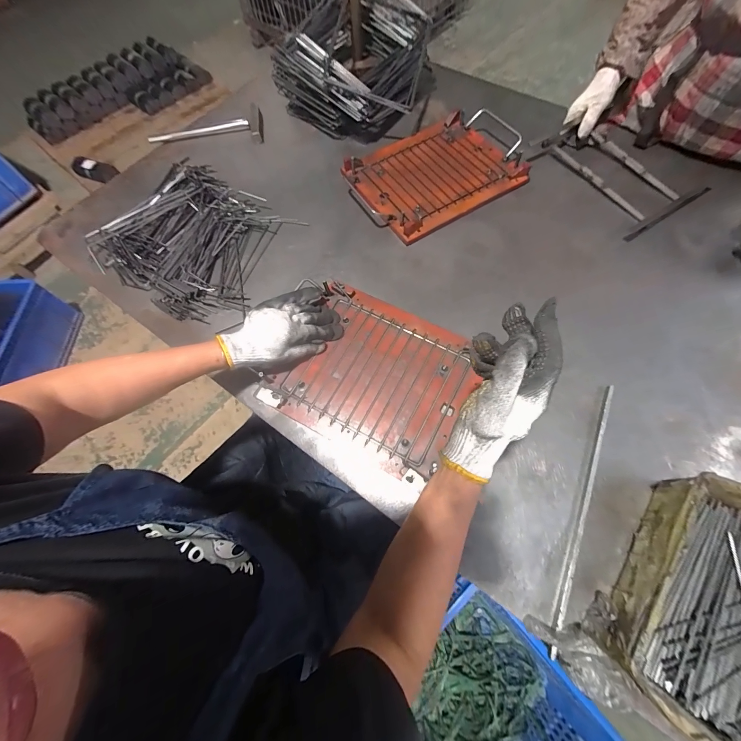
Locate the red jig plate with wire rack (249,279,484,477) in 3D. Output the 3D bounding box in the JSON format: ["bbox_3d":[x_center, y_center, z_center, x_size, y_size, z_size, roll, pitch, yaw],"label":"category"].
[{"bbox_3d":[0.003,0.003,0.505,0.284,0.022,0.228,26,70,12],"label":"red jig plate with wire rack"}]

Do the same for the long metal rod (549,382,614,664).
[{"bbox_3d":[0.286,0.178,0.426,0.012,0.010,0.357,23,69,10],"label":"long metal rod"}]

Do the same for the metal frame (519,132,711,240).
[{"bbox_3d":[0.489,-0.406,0.652,0.197,0.031,0.287,-29,70,-11],"label":"metal frame"}]

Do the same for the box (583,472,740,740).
[{"bbox_3d":[0.390,0.268,0.352,0.187,0.072,0.254,38,73,15],"label":"box"}]

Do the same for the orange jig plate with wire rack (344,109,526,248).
[{"bbox_3d":[0.137,-0.416,0.668,0.357,0.036,0.246,-31,70,-11],"label":"orange jig plate with wire rack"}]

